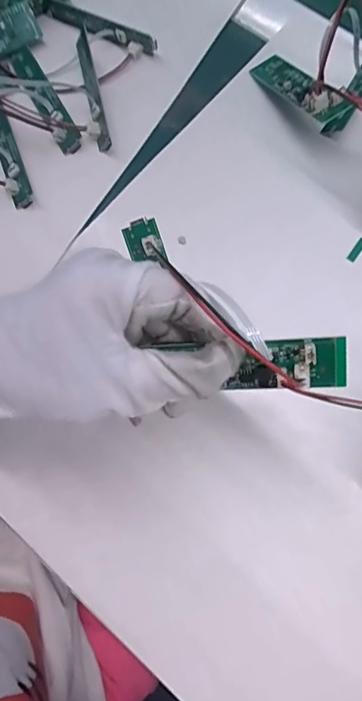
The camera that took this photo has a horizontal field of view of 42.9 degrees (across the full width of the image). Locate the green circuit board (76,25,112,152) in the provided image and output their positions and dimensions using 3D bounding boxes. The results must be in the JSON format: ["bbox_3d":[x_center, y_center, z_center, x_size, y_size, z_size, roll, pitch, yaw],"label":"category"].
[{"bbox_3d":[-0.059,-0.174,0.306,0.009,0.014,0.092,-13,73,-2],"label":"green circuit board"}]

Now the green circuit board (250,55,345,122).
[{"bbox_3d":[0.073,-0.172,0.295,0.023,0.014,0.081,-23,50,-5],"label":"green circuit board"}]

